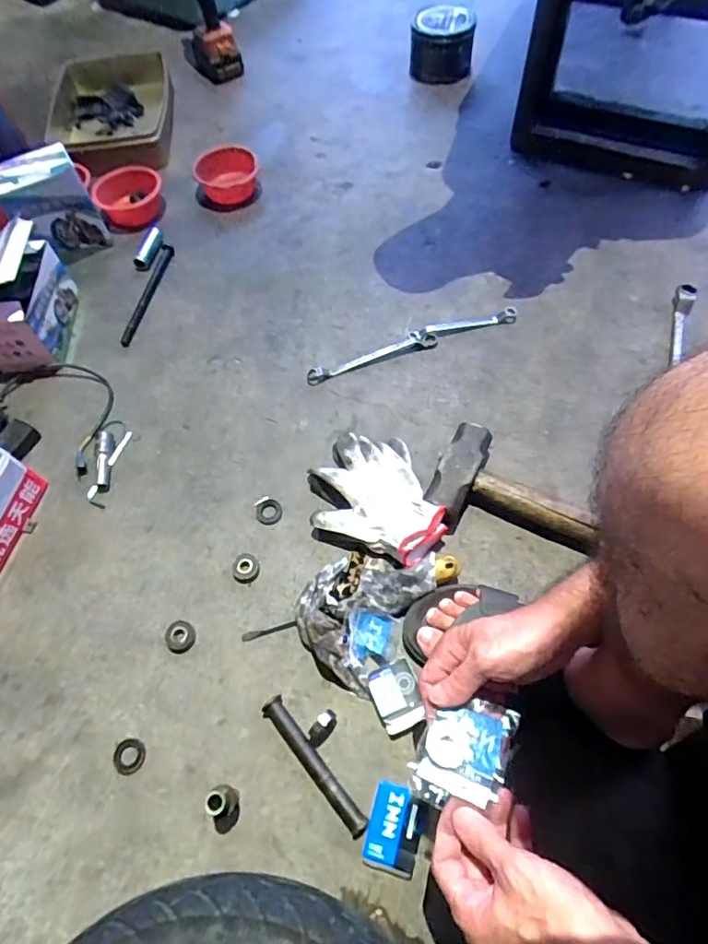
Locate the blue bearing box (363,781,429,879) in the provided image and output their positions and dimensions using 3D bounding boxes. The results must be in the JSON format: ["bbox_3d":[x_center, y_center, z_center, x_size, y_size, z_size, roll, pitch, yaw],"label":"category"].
[{"bbox_3d":[0.037,0.328,0.495,0.047,0.022,0.068,13,64,11],"label":"blue bearing box"}]

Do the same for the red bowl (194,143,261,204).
[{"bbox_3d":[-0.228,-0.531,0.961,0.121,0.055,0.099,-16,62,-5],"label":"red bowl"}]

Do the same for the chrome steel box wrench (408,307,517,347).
[{"bbox_3d":[0.160,-0.213,0.784,0.162,0.013,0.028,-16,62,-5],"label":"chrome steel box wrench"}]

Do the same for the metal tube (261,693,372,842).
[{"bbox_3d":[-0.039,0.284,0.521,0.021,0.027,0.144,-37,66,-15],"label":"metal tube"}]

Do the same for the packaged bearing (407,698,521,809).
[{"bbox_3d":[0.086,0.217,0.416,0.072,0.018,0.077,10,63,9],"label":"packaged bearing"}]

